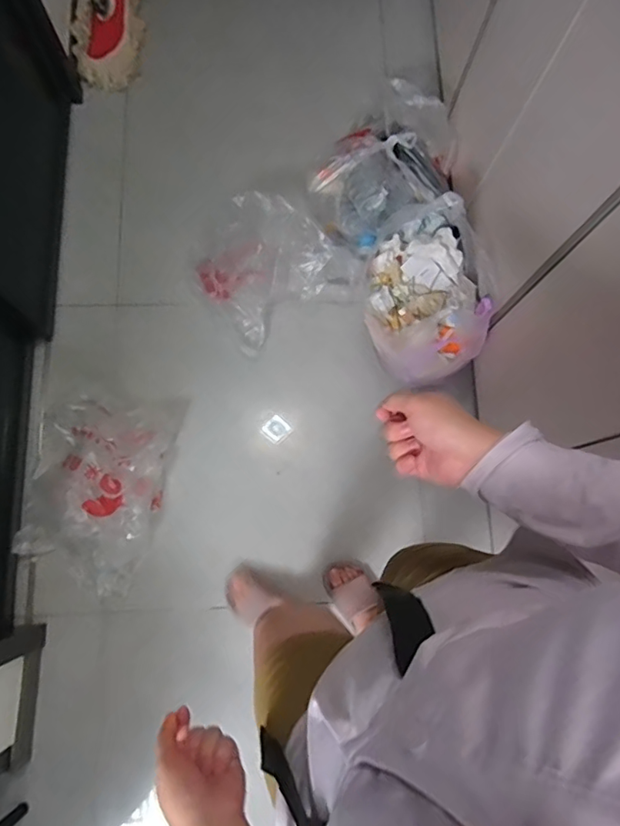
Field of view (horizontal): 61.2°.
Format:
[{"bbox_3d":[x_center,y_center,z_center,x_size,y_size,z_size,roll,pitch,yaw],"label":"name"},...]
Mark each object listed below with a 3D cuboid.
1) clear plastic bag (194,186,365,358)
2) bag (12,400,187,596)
[{"bbox_3d":[-0.083,-0.397,1.385,0.406,0.208,0.287,-28,76,-7],"label":"clear plastic bag"},{"bbox_3d":[-0.522,0.173,1.270,0.310,0.157,0.487,10,75,3],"label":"bag"}]

